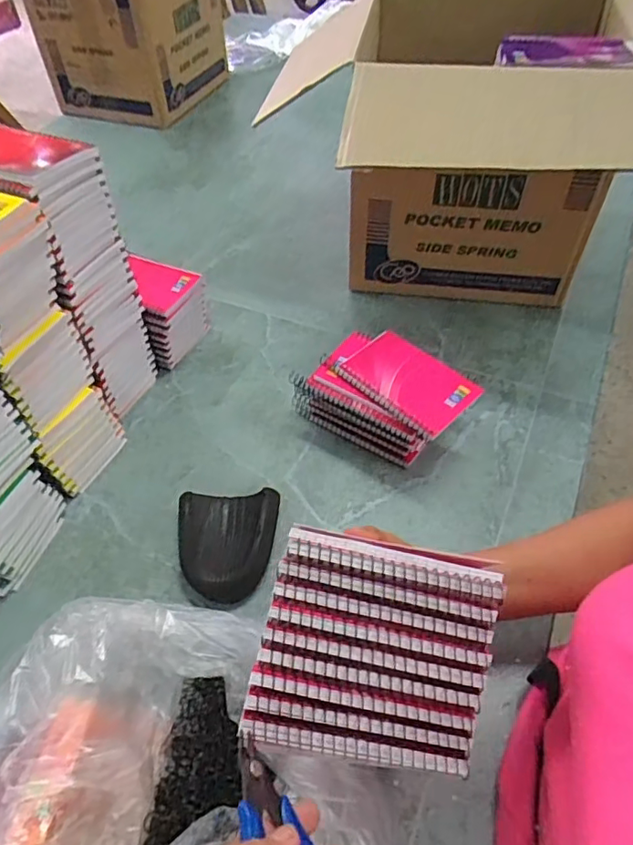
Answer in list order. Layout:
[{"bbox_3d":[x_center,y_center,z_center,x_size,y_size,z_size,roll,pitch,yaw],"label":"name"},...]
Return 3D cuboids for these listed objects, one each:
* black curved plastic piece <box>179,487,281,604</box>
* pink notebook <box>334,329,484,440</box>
[{"bbox_3d":[-0.087,0.120,0.537,0.093,0.034,0.104,-1,50,2],"label":"black curved plastic piece"},{"bbox_3d":[0.094,-0.045,0.572,0.129,0.010,0.083,39,64,21],"label":"pink notebook"}]

